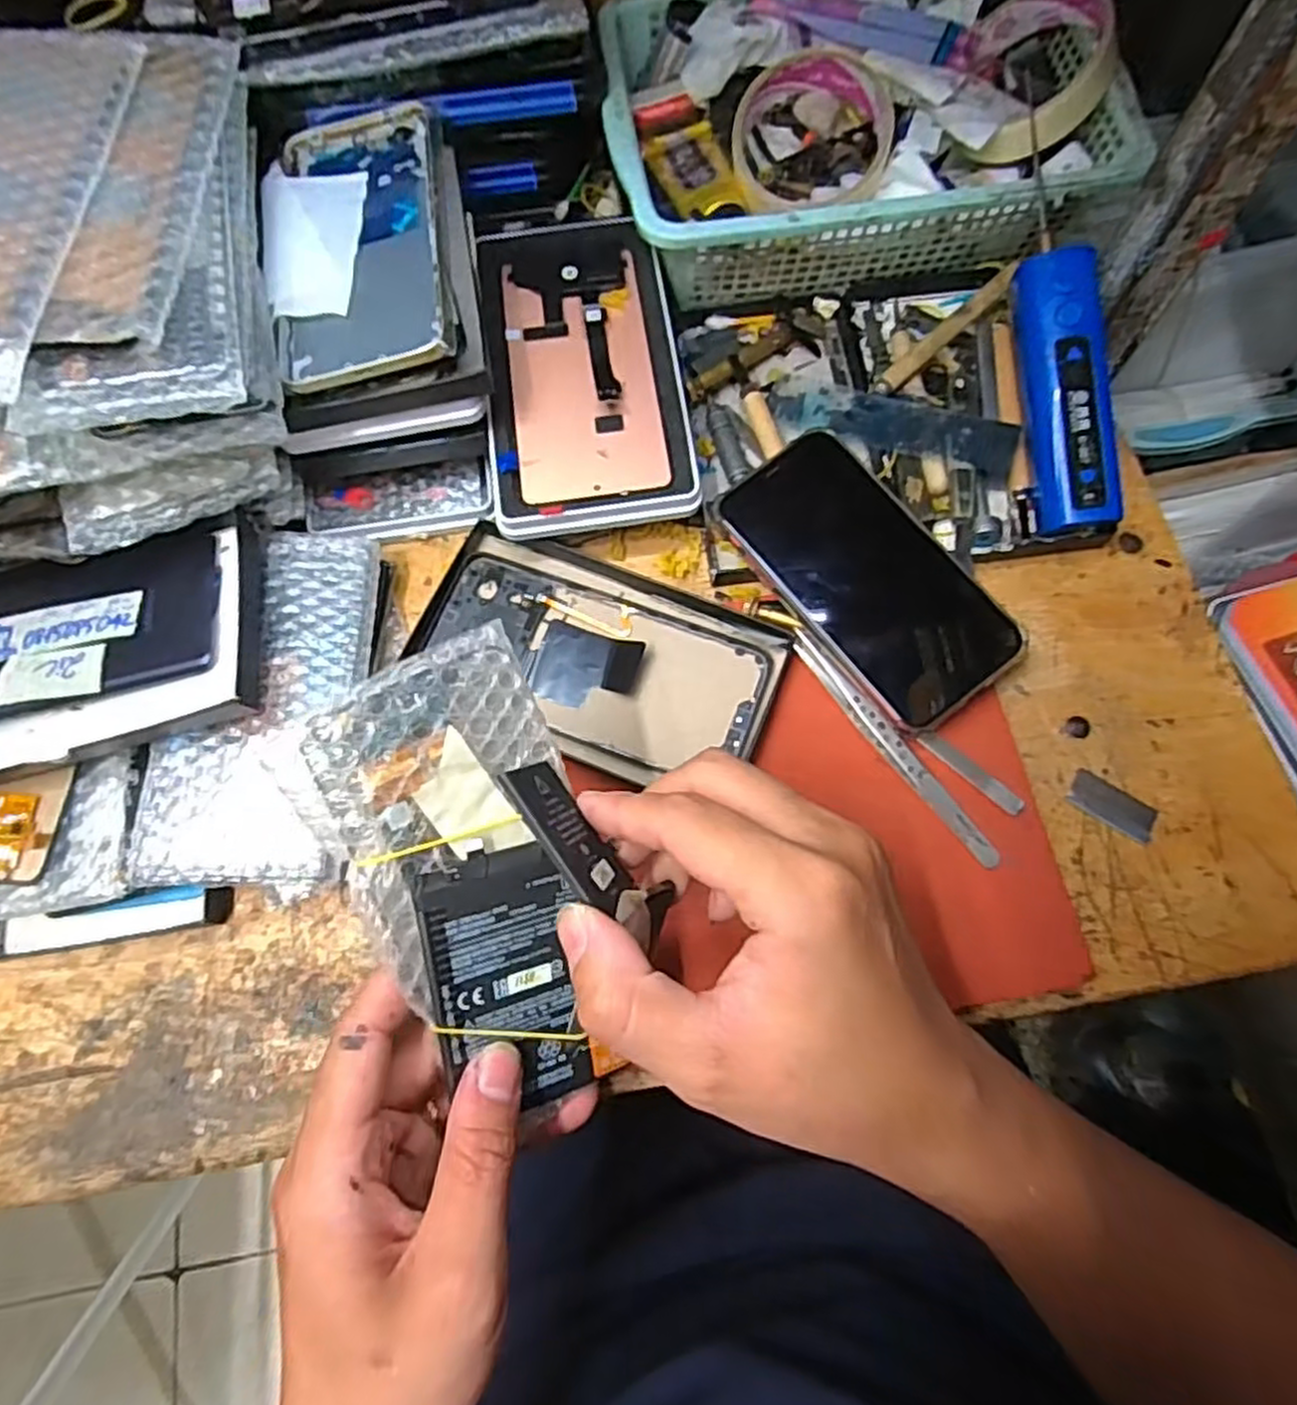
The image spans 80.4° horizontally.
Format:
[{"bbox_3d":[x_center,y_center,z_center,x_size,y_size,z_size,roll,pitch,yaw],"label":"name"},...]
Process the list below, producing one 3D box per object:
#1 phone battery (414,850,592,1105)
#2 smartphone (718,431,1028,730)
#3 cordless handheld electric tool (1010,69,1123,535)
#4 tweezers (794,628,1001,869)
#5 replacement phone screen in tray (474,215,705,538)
[{"bbox_3d":[-0.047,0.095,0.260,0.050,0.004,0.090,-9,98,-26],"label":"phone battery"},{"bbox_3d":[0.103,-0.060,0.365,0.072,0.006,0.148,-40,76,-2],"label":"smartphone"},{"bbox_3d":[0.201,-0.183,0.376,0.032,0.030,0.196,-8,91,-1],"label":"cordless handheld electric tool"},{"bbox_3d":[0.111,0.019,0.351,0.011,0.007,0.132,-35,73,-10],"label":"tweezers"},{"bbox_3d":[-0.033,-0.172,0.397,0.098,0.010,0.180,-6,73,-1],"label":"replacement phone screen in tray"}]

